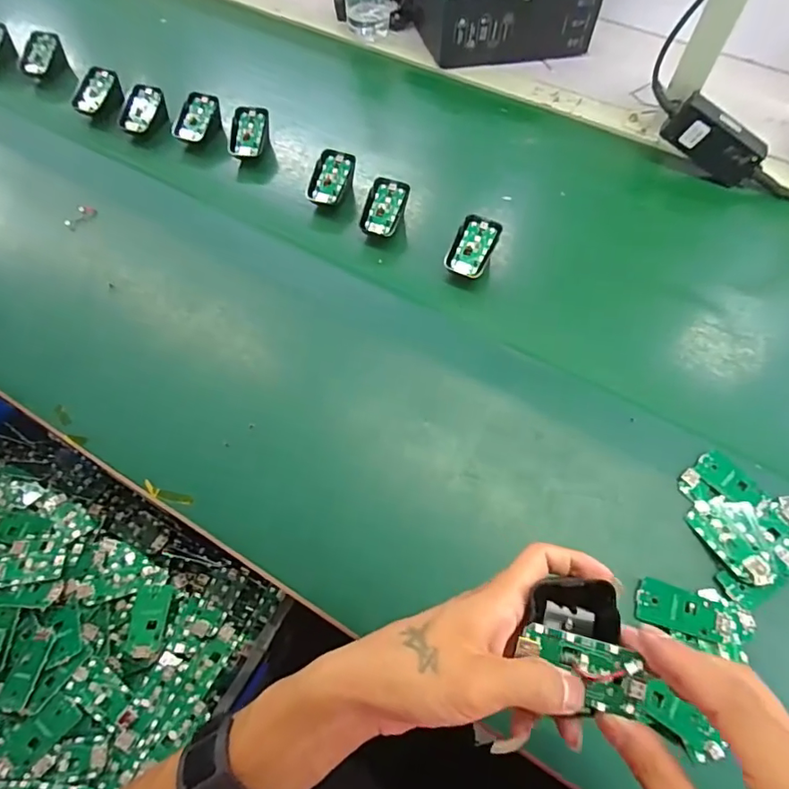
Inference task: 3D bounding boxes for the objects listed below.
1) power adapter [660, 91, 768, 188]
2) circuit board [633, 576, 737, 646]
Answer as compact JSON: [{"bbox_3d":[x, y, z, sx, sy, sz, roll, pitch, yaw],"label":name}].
[{"bbox_3d":[0.387,-0.305,0.616,0.118,0.053,0.033,35,64,-4],"label":"power adapter"},{"bbox_3d":[0.222,0.166,0.386,0.069,0.005,0.031,18,62,8],"label":"circuit board"}]

